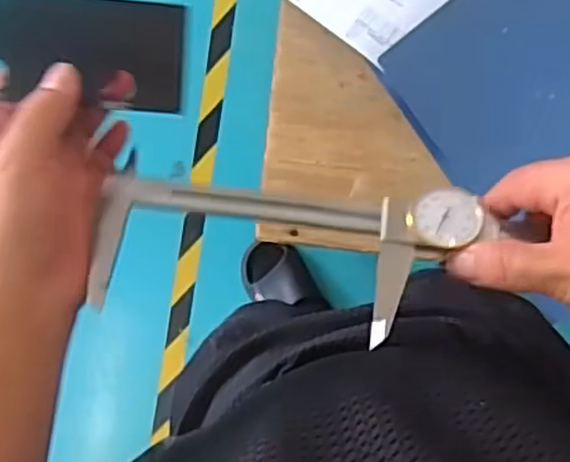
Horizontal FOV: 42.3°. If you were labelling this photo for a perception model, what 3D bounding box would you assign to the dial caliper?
[{"bbox_3d":[0.001,0.008,0.379,0.204,0.018,0.085,7,64,9],"label":"dial caliper"}]

